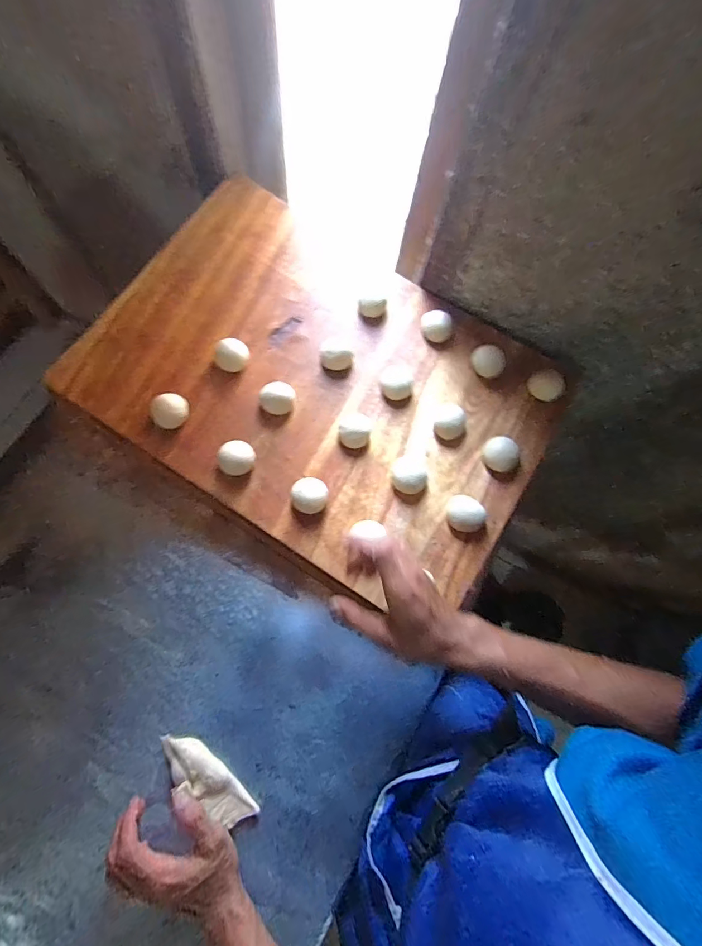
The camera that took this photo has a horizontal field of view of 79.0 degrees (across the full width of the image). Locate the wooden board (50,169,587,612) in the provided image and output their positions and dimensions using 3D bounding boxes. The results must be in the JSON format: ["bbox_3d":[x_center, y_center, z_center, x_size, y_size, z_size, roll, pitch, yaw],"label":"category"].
[{"bbox_3d":[-0.037,-0.121,0.584,0.605,0.040,0.438,30,74,5],"label":"wooden board"}]

